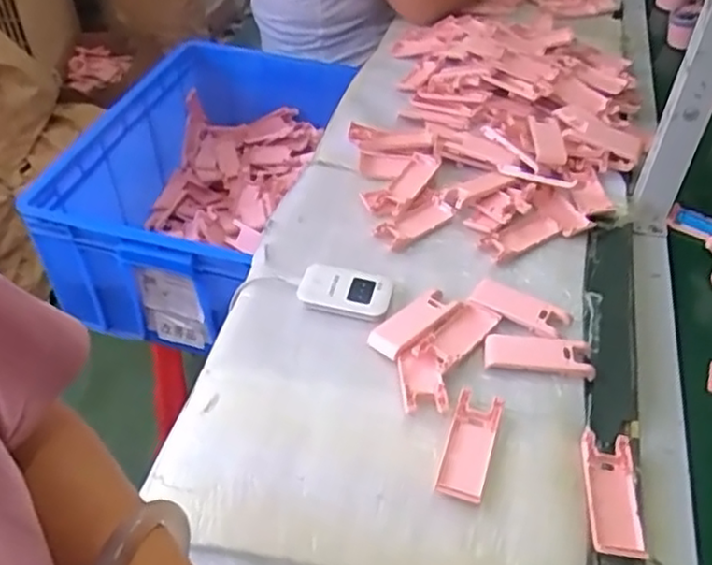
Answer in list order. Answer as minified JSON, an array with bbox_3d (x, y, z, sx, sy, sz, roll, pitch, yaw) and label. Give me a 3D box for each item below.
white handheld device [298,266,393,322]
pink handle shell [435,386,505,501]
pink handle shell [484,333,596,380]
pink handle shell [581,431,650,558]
[{"bbox_3d":[-0.012,0.010,0.706,0.094,0.013,0.056,11,47,11],"label":"white handheld device"},{"bbox_3d":[0.098,0.139,0.576,0.039,0.011,0.102,14,47,13],"label":"pink handle shell"},{"bbox_3d":[0.179,0.070,0.653,0.103,0.013,0.042,7,46,7],"label":"pink handle shell"},{"bbox_3d":[0.211,0.171,0.549,0.044,0.012,0.100,4,46,4],"label":"pink handle shell"}]

